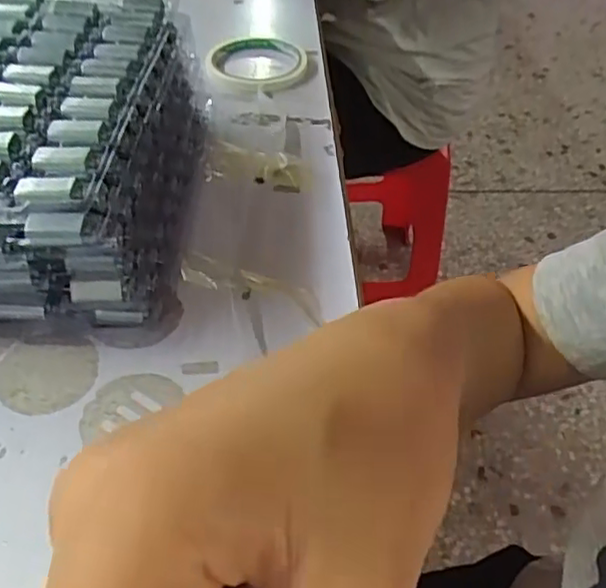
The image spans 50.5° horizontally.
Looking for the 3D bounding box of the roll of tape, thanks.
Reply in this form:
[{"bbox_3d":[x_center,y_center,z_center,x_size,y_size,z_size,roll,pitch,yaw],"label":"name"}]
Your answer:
[{"bbox_3d":[-0.044,-0.213,0.595,0.090,0.015,0.096,1,46,-1],"label":"roll of tape"}]

